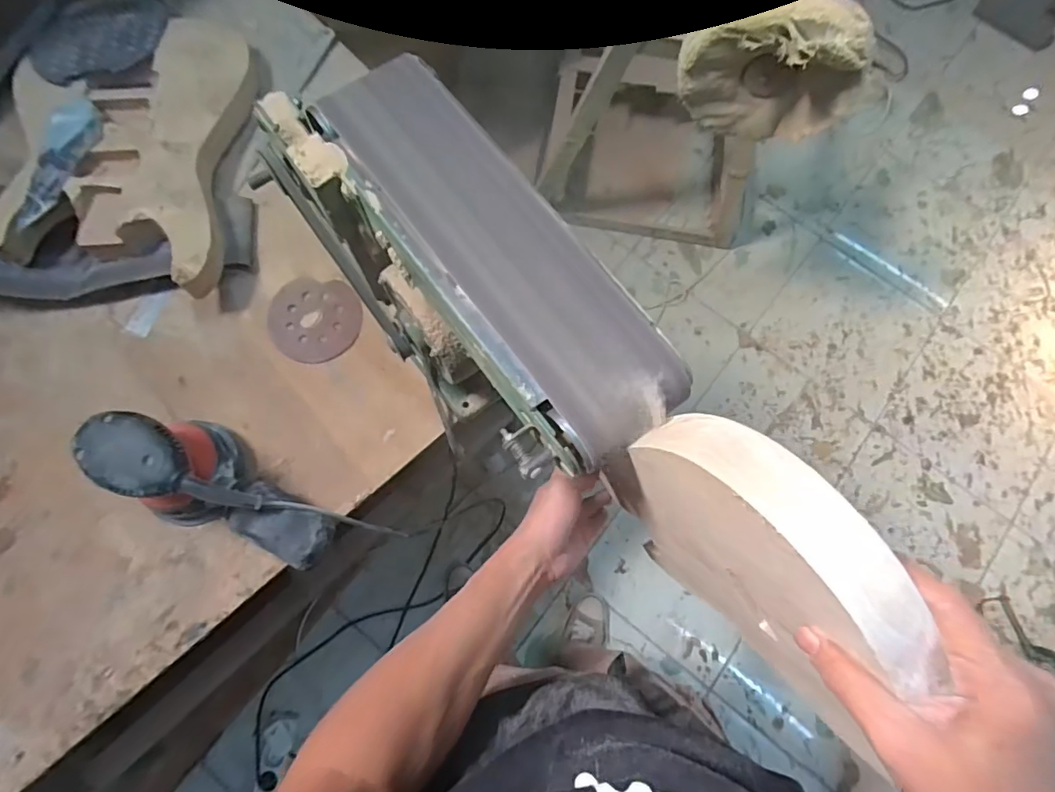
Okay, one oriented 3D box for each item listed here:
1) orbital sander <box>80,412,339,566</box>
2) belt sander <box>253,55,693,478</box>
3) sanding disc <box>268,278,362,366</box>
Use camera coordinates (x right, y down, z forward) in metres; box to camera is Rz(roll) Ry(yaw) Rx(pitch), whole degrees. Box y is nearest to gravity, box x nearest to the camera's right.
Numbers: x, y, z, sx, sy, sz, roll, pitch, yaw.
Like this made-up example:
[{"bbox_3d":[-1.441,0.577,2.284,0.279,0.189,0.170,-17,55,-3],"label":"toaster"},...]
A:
[{"bbox_3d":[-0.319,0.095,0.582,0.232,0.142,0.116,16,74,2],"label":"orbital sander"},{"bbox_3d":[-0.057,-0.108,0.514,0.162,0.159,0.427,-39,80,-12],"label":"belt sander"},{"bbox_3d":[-0.275,-0.097,0.710,0.116,0.009,0.109,1,77,-3],"label":"sanding disc"}]

